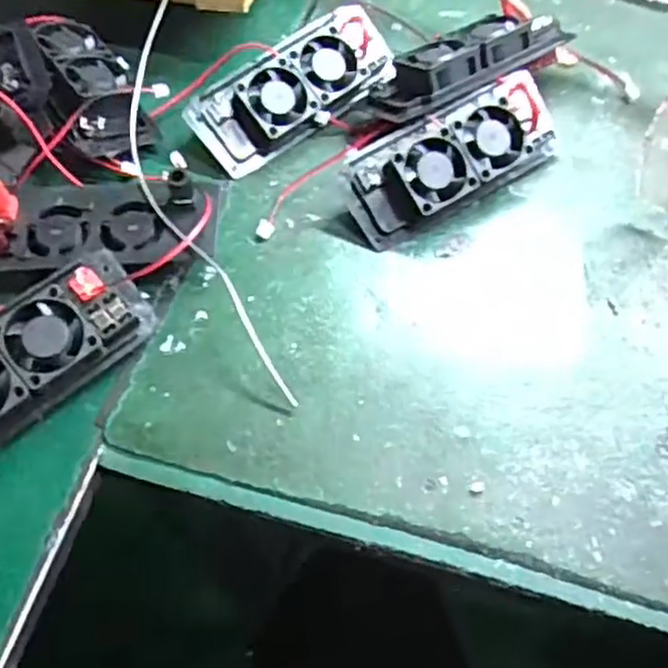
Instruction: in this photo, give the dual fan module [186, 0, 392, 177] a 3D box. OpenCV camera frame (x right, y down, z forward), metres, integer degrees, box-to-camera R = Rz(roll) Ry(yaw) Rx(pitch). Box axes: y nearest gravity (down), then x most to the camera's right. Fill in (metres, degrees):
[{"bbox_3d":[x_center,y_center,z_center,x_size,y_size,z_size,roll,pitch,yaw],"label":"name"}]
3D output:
[{"bbox_3d":[-0.022,-0.159,0.454,0.142,0.026,0.059,-37,92,-12],"label":"dual fan module"}]

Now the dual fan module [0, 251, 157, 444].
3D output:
[{"bbox_3d":[-0.162,0.014,0.358,0.142,0.030,0.058,-39,87,-15],"label":"dual fan module"}]

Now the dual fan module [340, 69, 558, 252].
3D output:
[{"bbox_3d":[0.072,-0.105,0.423,0.139,0.029,0.059,-27,97,-11],"label":"dual fan module"}]

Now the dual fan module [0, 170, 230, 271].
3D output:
[{"bbox_3d":[-0.131,-0.063,0.407,0.156,0.042,0.073,-1,60,1],"label":"dual fan module"}]

